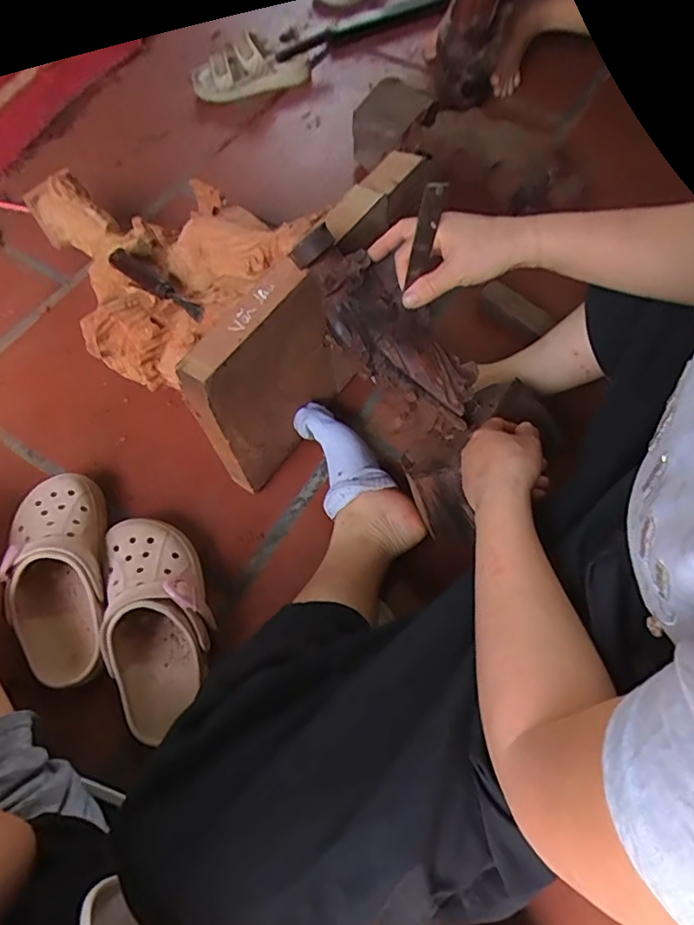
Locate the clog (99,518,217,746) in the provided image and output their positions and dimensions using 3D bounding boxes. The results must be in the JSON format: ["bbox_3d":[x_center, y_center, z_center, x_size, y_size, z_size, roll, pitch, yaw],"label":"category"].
[{"bbox_3d":[-0.205,0.169,0.608,0.107,0.089,0.238,-10,64,-5],"label":"clog"}]

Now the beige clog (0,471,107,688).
[{"bbox_3d":[-0.324,0.122,0.628,0.102,0.083,0.241,-15,65,-7],"label":"beige clog"}]

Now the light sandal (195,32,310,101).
[{"bbox_3d":[-0.184,-0.759,1.068,0.228,0.081,0.104,-30,67,-14],"label":"light sandal"}]

